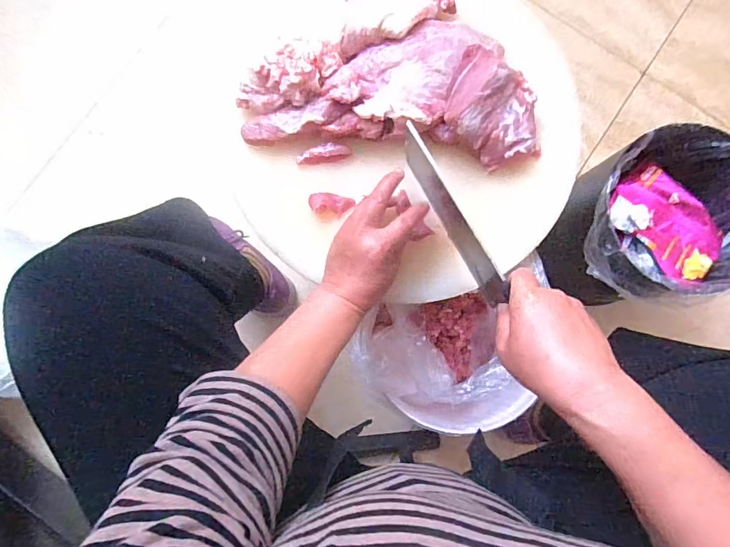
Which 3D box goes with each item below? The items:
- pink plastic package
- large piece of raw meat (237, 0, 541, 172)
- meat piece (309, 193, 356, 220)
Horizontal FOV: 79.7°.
[{"bbox_3d":[0.405,-0.065,0.584,0.086,0.031,0.153,-28,85,-3],"label":"pink plastic package"},{"bbox_3d":[0.035,-0.225,0.473,0.326,0.050,0.201,6,84,0],"label":"large piece of raw meat"},{"bbox_3d":[-0.037,-0.076,0.482,0.049,0.011,0.023,10,84,0],"label":"meat piece"}]

